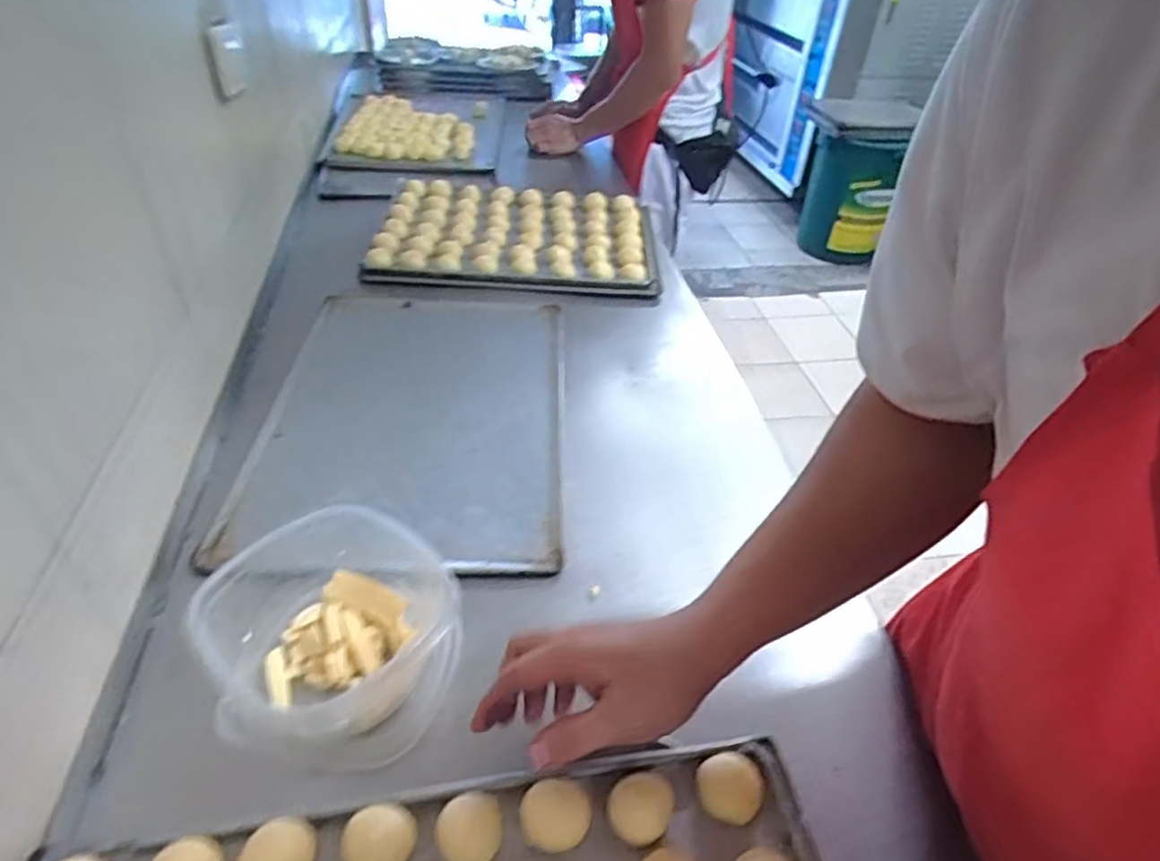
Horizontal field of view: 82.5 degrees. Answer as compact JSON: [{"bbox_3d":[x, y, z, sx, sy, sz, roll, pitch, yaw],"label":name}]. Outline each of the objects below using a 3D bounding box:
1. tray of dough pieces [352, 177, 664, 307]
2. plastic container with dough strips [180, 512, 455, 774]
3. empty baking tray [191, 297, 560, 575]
[{"bbox_3d":[-0.103,-0.330,1.091,0.433,0.035,0.360,3,40,-2],"label":"tray of dough pieces"},{"bbox_3d":[-0.178,0.153,0.481,0.166,0.086,0.151,17,42,15],"label":"plastic container with dough strips"},{"bbox_3d":[-0.190,-0.034,0.759,0.327,0.018,0.461,2,40,-3],"label":"empty baking tray"}]

